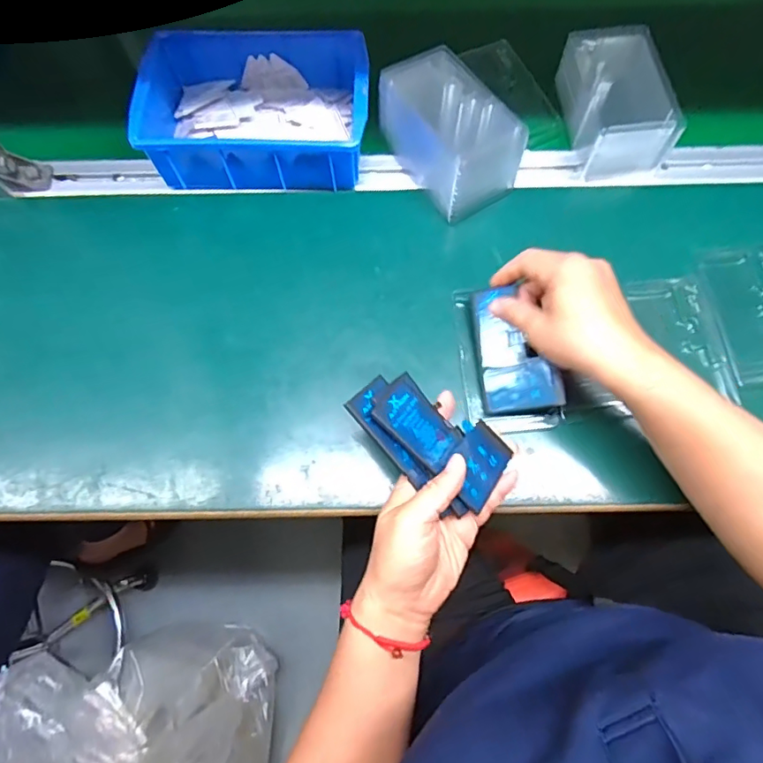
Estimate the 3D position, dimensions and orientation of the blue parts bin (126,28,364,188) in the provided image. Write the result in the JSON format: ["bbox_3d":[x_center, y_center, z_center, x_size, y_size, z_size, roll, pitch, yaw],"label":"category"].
[{"bbox_3d":[-0.112,-0.257,0.482,0.202,0.067,0.147,1,73,2],"label":"blue parts bin"}]

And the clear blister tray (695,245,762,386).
[{"bbox_3d":[0.323,-0.061,0.445,0.071,0.008,0.124,-8,72,-1],"label":"clear blister tray"}]

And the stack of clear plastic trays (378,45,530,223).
[{"bbox_3d":[0.060,-0.228,0.469,0.078,0.070,0.134,-33,74,-8],"label":"stack of clear plastic trays"}]

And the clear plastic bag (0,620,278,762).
[{"bbox_3d":[-0.338,0.552,0.743,0.233,0.398,0.341,-4,72,0],"label":"clear plastic bag"}]

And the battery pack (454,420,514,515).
[{"bbox_3d":[0.072,0.058,0.373,0.039,0.004,0.057,47,57,-4],"label":"battery pack"}]

